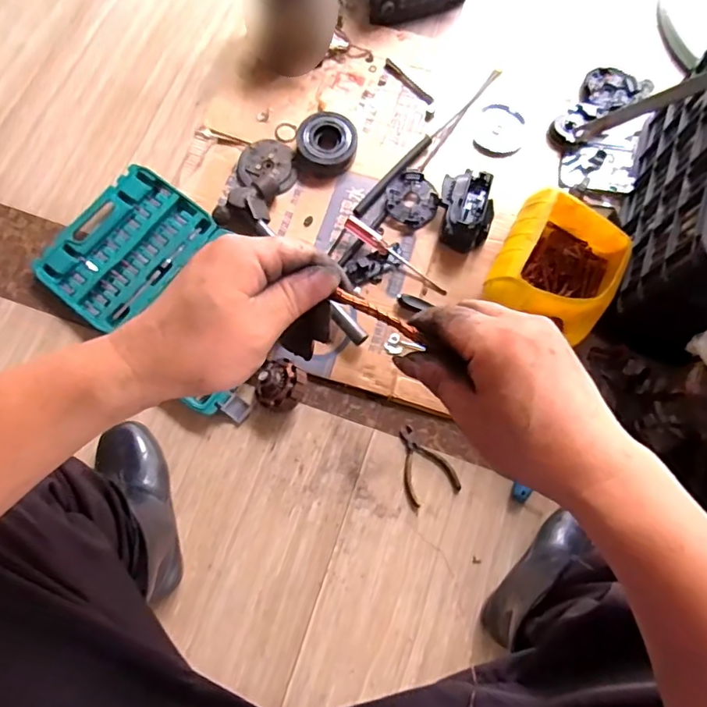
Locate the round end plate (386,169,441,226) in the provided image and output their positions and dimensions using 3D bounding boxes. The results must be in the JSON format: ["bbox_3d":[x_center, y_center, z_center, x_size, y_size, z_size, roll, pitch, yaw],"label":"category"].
[{"bbox_3d":[0.098,-0.263,0.884,0.084,0.018,0.097,-27,77,-9],"label":"round end plate"}]

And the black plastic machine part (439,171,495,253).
[{"bbox_3d":[0.187,-0.236,0.847,0.084,0.069,0.124,6,74,-1],"label":"black plastic machine part"}]

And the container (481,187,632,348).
[{"bbox_3d":[0.312,-0.123,0.791,0.183,0.114,0.210,23,75,4],"label":"container"}]

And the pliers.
[{"bbox_3d":[0.105,0.166,0.785,0.078,0.009,0.115,-22,74,-9],"label":"pliers"}]

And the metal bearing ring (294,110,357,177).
[{"bbox_3d":[-0.048,-0.373,0.907,0.105,0.036,0.109,2,72,-1],"label":"metal bearing ring"}]

